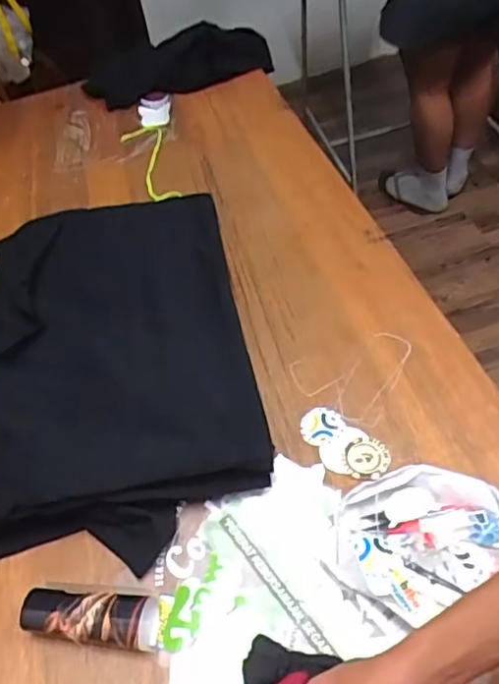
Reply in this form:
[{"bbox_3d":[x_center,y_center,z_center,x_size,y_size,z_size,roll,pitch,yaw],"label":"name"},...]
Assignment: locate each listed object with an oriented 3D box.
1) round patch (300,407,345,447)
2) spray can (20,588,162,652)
[{"bbox_3d":[0.089,0.105,0.745,0.045,0.005,0.054,40,67,22],"label":"round patch"},{"bbox_3d":[-0.166,0.285,0.611,0.143,0.044,0.048,1,52,6],"label":"spray can"}]

